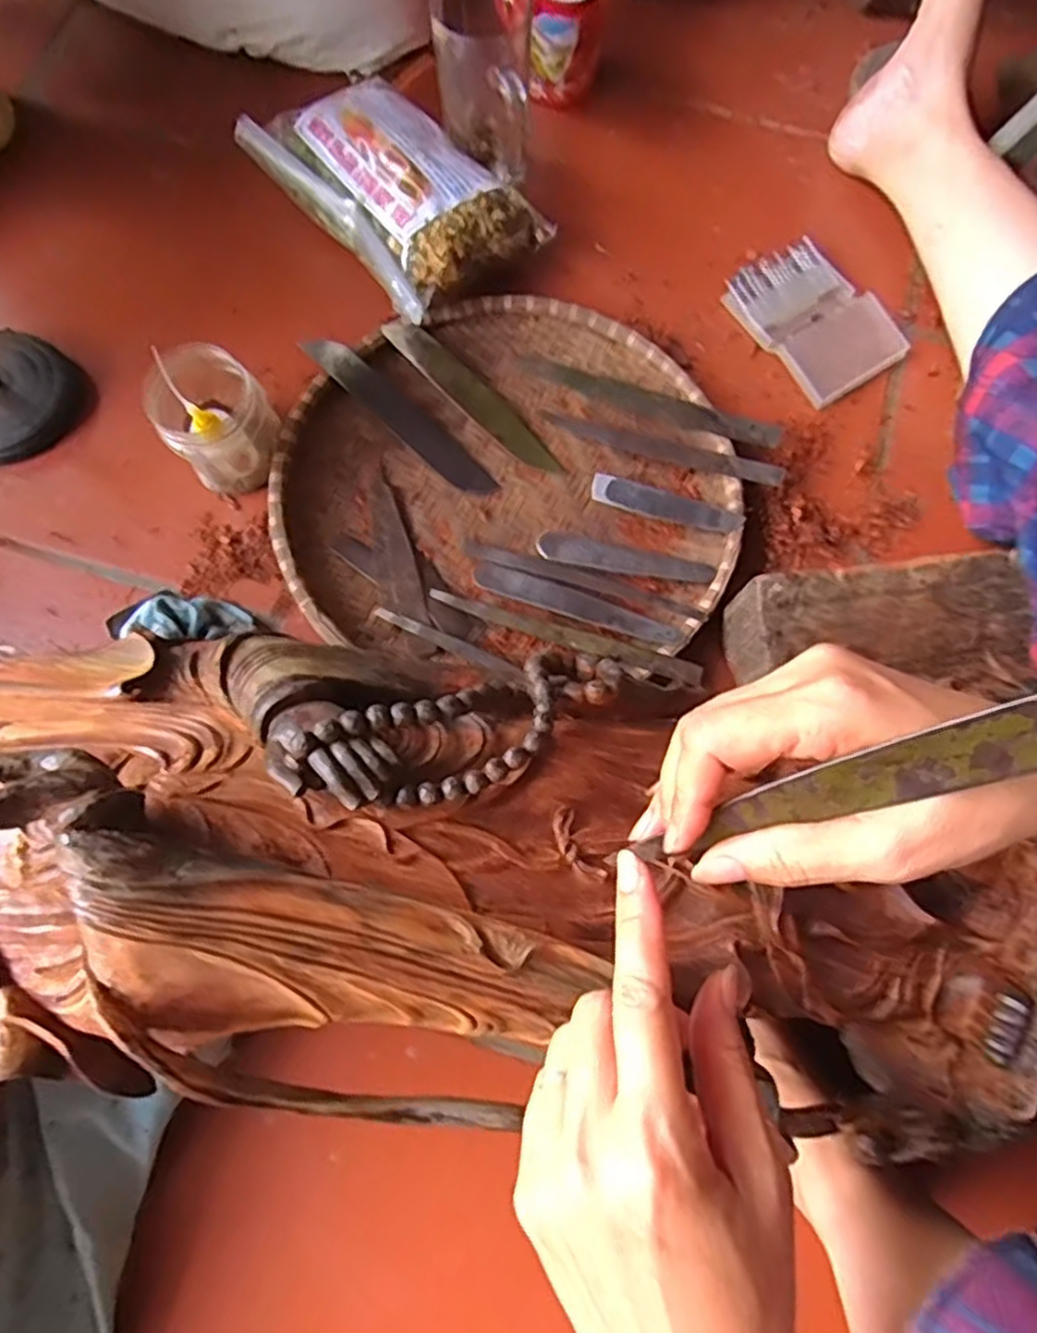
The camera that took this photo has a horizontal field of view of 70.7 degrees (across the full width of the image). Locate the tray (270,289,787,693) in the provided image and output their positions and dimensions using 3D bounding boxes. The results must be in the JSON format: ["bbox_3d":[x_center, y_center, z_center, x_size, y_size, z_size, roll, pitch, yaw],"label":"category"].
[{"bbox_3d":[-0.002,-0.140,0.553,0.336,0.031,0.313,0,74,-1],"label":"tray"}]

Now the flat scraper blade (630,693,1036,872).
[{"bbox_3d":[0.114,0.033,0.215,0.172,0.004,0.025,-26,104,33],"label":"flat scraper blade"}]

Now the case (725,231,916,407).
[{"bbox_3d":[0.246,-0.291,0.609,0.095,0.018,0.133,-35,77,-10],"label":"case"}]

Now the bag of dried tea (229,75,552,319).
[{"bbox_3d":[-0.107,-0.392,0.603,0.148,0.069,0.240,-42,79,-12],"label":"bag of dried tea"}]

